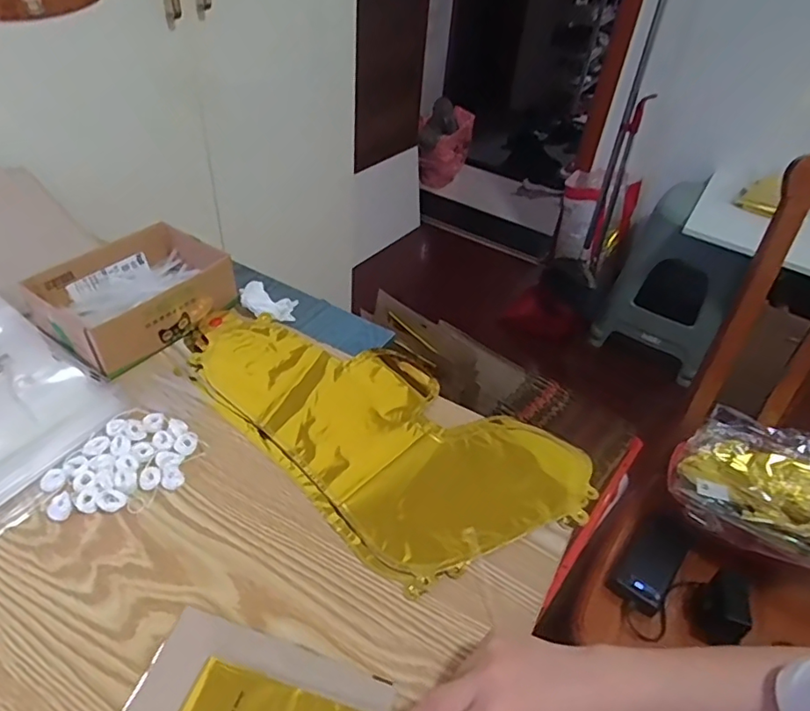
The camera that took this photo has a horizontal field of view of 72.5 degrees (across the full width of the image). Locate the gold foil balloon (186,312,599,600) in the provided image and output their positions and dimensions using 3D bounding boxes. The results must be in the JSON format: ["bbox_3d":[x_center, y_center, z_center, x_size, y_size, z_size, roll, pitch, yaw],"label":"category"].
[{"bbox_3d":[-0.038,0.062,0.560,0.420,0.018,0.219,30,46,25],"label":"gold foil balloon"}]

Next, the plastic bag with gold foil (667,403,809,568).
[{"bbox_3d":[0.562,0.206,0.848,0.273,0.070,0.244,23,45,18],"label":"plastic bag with gold foil"}]

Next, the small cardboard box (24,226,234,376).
[{"bbox_3d":[-0.310,-0.071,0.634,0.149,0.065,0.186,27,45,23],"label":"small cardboard box"}]

